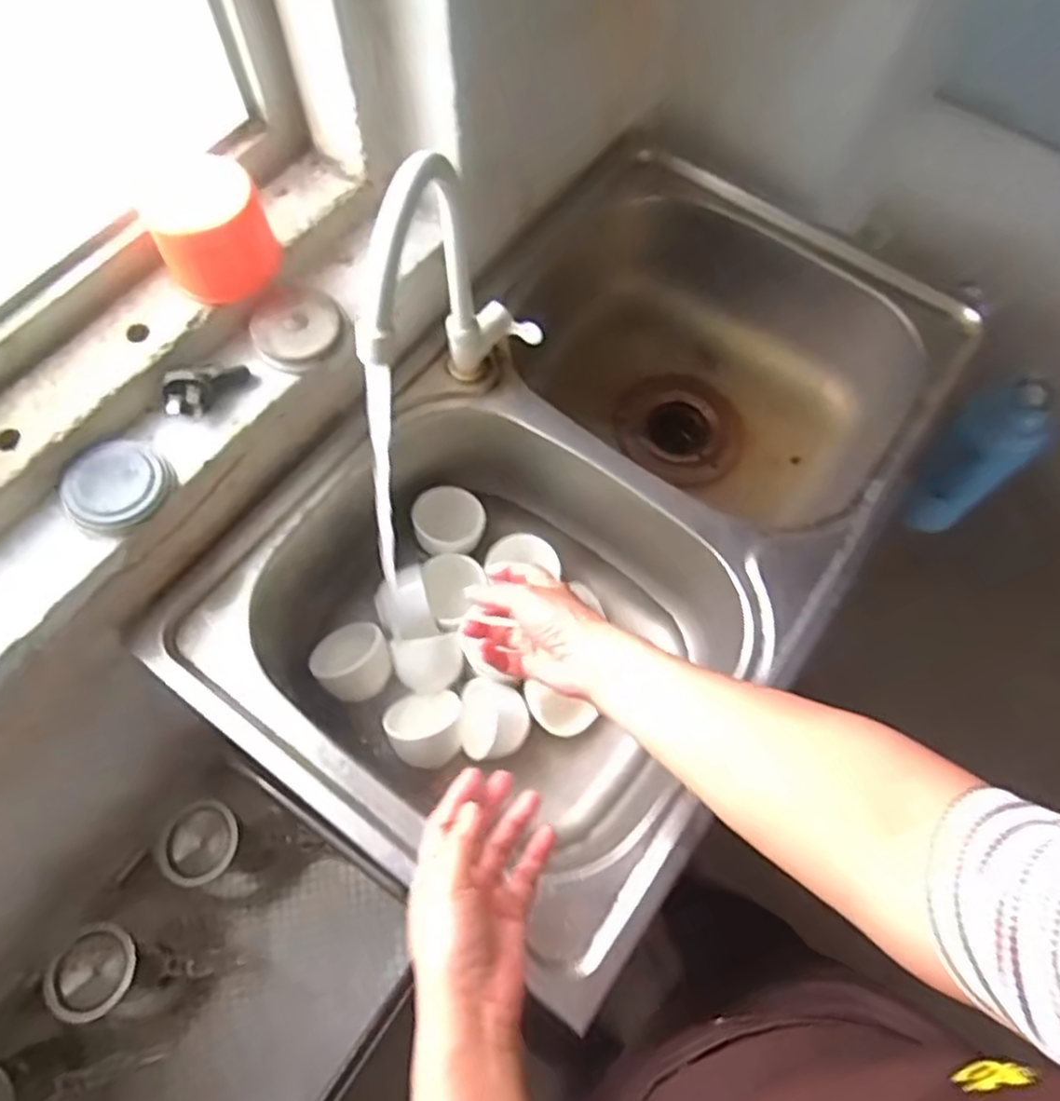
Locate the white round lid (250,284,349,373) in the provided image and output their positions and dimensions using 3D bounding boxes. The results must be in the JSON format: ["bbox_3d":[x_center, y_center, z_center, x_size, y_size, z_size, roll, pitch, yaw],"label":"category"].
[{"bbox_3d":[-0.200,-0.195,0.642,0.080,0.015,0.071,-35,81,-16],"label":"white round lid"}]

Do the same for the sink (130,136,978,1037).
[{"bbox_3d":[0.073,-0.054,0.797,0.473,0.209,0.785,32,69,11],"label":"sink"}]

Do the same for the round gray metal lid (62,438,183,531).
[{"bbox_3d":[-0.330,-0.055,0.584,0.068,0.022,0.078,34,70,12],"label":"round gray metal lid"}]

